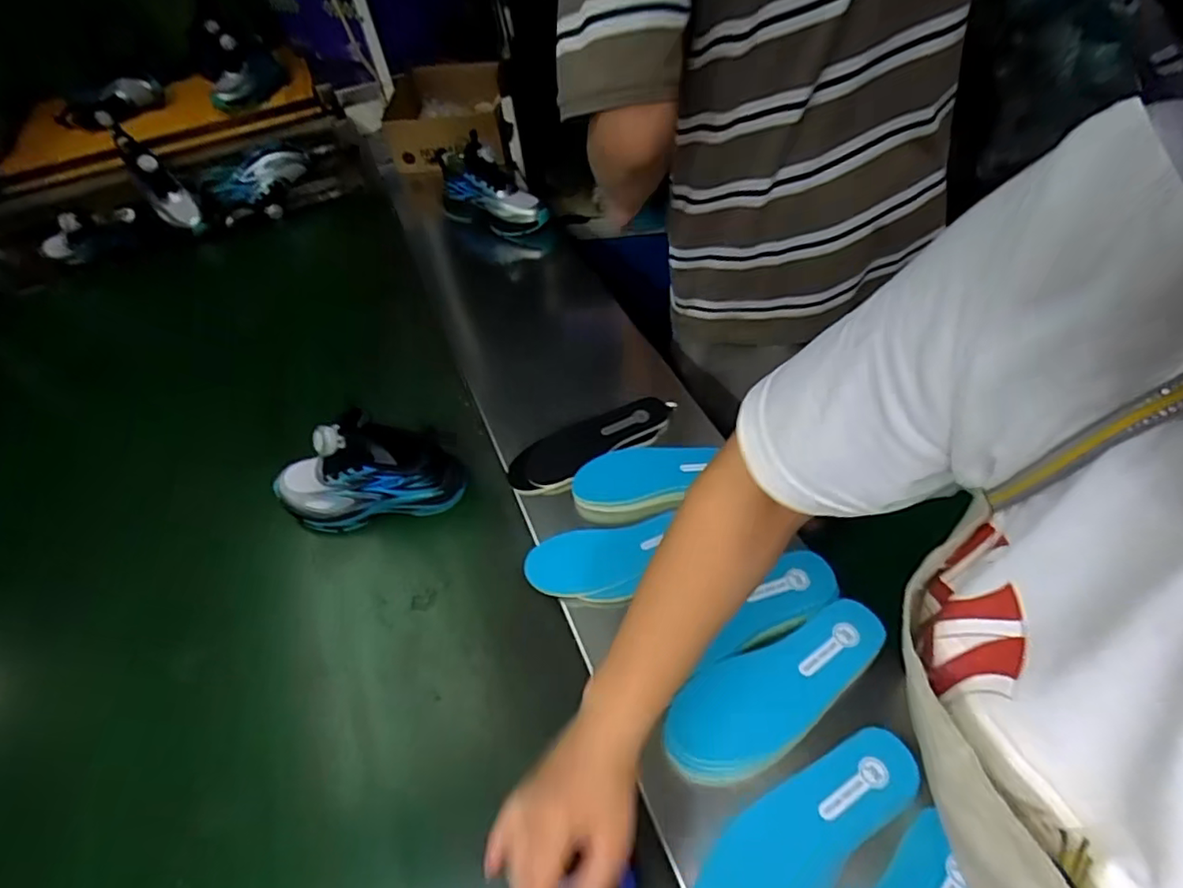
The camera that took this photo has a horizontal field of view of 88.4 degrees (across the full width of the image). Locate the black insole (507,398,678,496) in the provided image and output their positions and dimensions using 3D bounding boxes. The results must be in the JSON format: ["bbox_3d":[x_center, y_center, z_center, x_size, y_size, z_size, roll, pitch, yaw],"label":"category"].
[{"bbox_3d":[0.005,-0.001,0.698,0.207,0.016,0.066,-25,55,-14],"label":"black insole"}]

